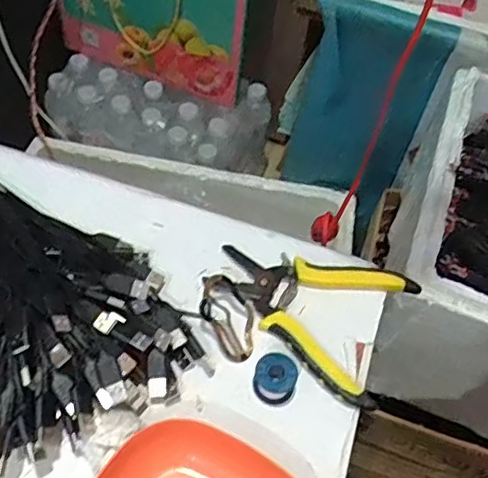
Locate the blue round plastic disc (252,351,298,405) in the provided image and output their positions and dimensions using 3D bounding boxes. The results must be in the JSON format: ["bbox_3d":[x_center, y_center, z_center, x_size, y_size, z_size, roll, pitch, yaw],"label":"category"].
[{"bbox_3d":[0.022,0.099,0.428,0.030,0.021,0.029,2,58,-4],"label":"blue round plastic disc"}]

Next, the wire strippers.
[{"bbox_3d":[0.048,0.051,0.470,0.149,0.013,0.116,24,59,10],"label":"wire strippers"}]

